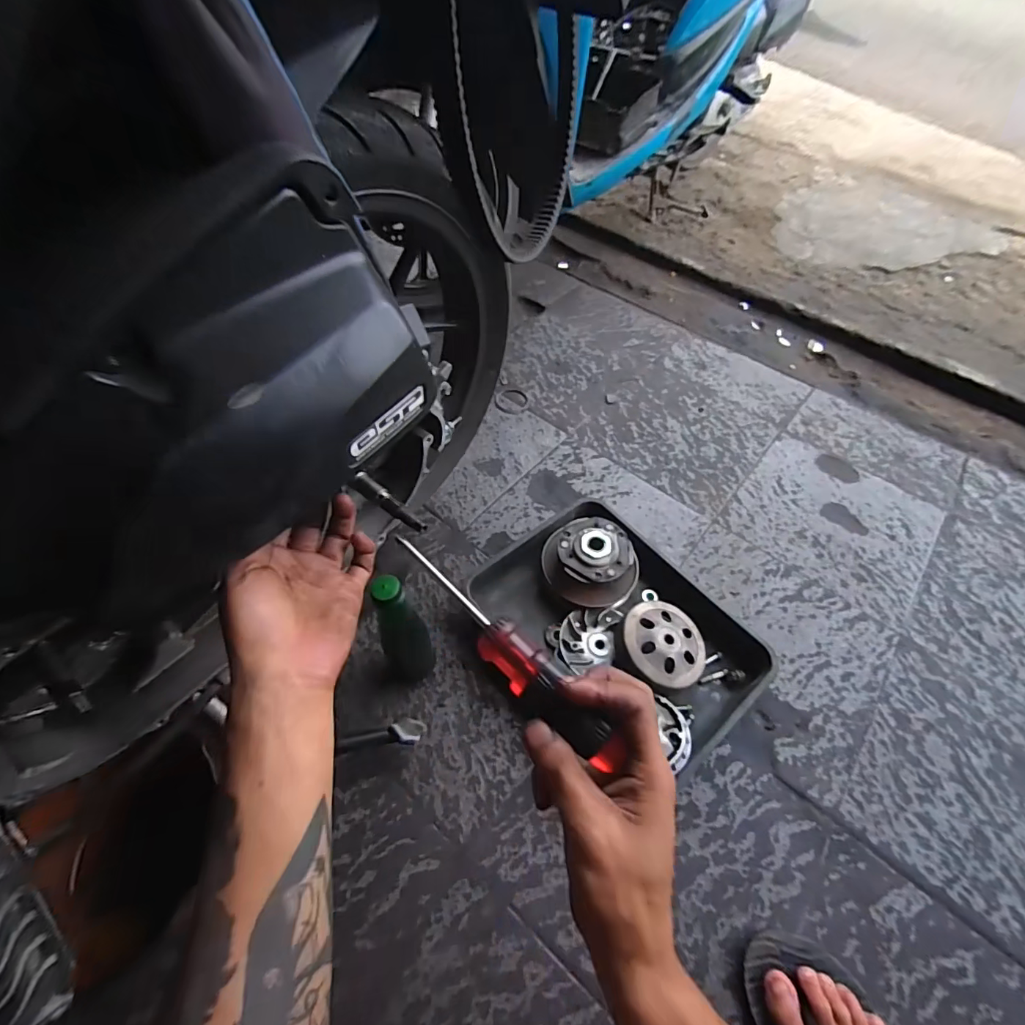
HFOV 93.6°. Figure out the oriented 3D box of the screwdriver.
[{"bbox_3d":[-0.007,0.078,0.289,0.027,0.030,0.179,-37,64,-26],"label":"screwdriver"}]

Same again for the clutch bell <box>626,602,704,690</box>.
[{"bbox_3d":[0.198,0.176,0.637,0.111,0.053,0.105,2,54,-3],"label":"clutch bell"}]

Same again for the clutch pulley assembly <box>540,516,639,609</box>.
[{"bbox_3d":[0.115,0.070,0.699,0.130,0.082,0.131,-29,61,-22],"label":"clutch pulley assembly"}]

